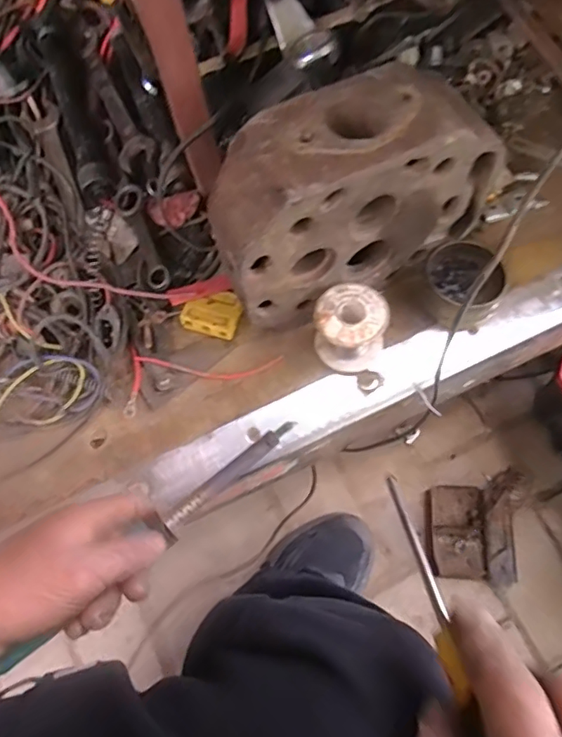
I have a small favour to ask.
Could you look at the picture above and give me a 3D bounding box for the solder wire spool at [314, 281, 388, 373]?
[{"bbox_3d":[0.055,-0.032,0.431,0.055,0.052,0.056,-1,69,4],"label":"solder wire spool"}]

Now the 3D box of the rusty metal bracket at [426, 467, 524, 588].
[{"bbox_3d":[0.243,0.195,0.669,0.113,0.066,0.135,1,69,4],"label":"rusty metal bracket"}]

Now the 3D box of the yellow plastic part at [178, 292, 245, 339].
[{"bbox_3d":[-0.059,-0.048,0.459,0.045,0.017,0.039,17,72,10],"label":"yellow plastic part"}]

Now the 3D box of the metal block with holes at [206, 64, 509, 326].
[{"bbox_3d":[0.050,-0.126,0.399,0.207,0.133,0.088,-27,70,-6],"label":"metal block with holes"}]

